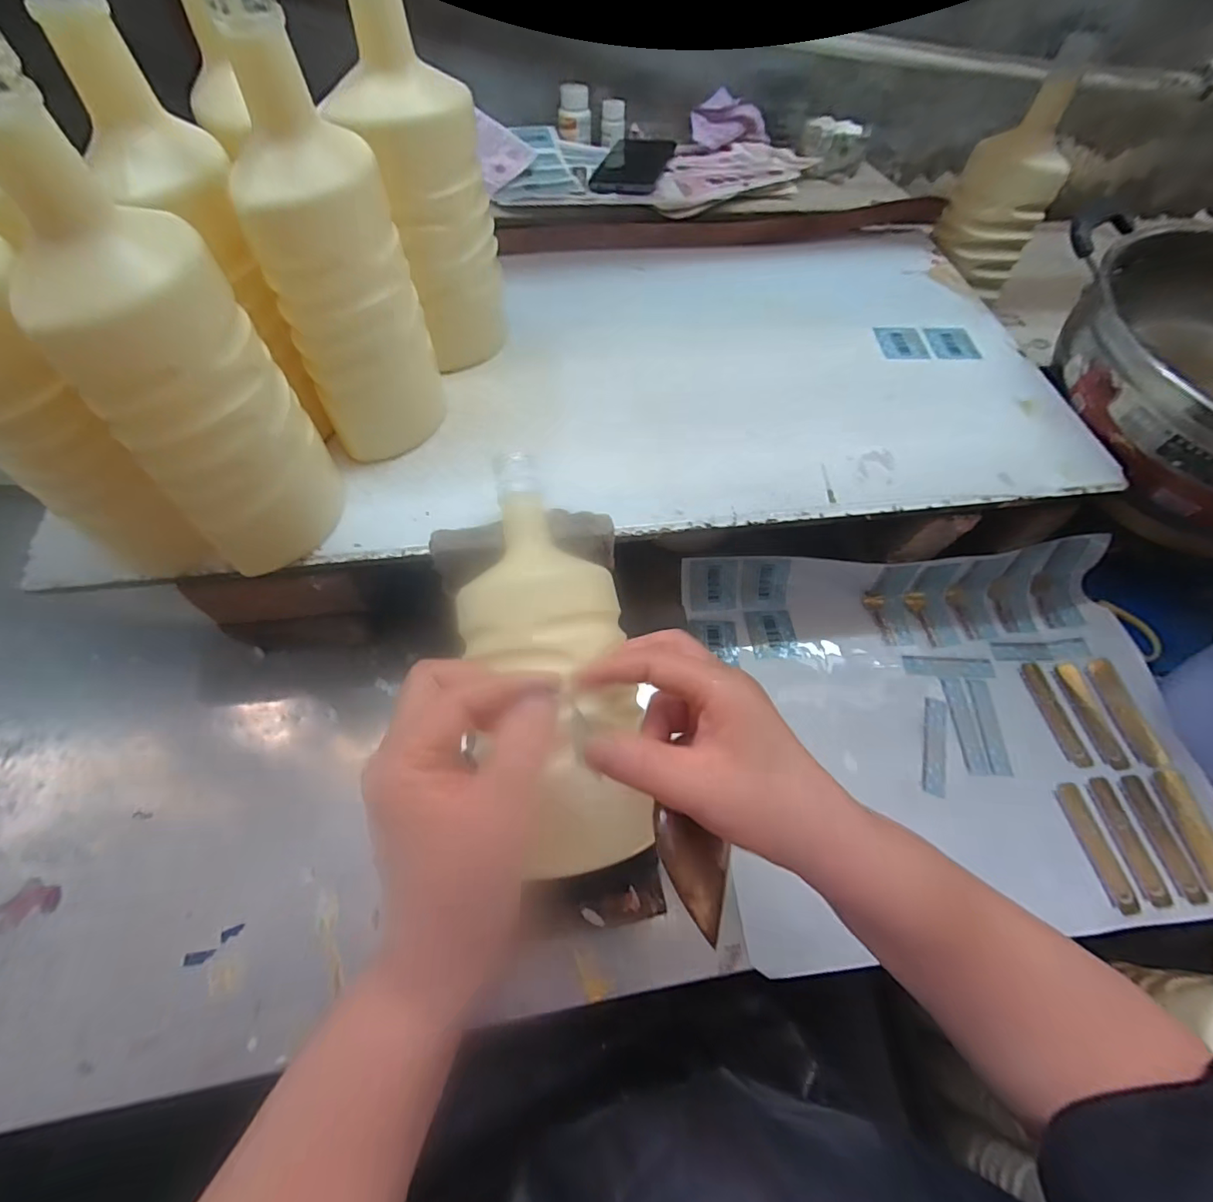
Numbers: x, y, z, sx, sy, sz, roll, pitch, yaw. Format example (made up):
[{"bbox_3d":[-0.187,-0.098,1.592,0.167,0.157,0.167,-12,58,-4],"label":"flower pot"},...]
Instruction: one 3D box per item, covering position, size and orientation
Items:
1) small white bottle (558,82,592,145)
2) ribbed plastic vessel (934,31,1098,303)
[{"bbox_3d":[-0.039,-0.609,0.669,0.041,0.050,0.032,2,64,-3],"label":"small white bottle"},{"bbox_3d":[0.418,-0.432,0.553,0.091,0.177,0.077,21,64,6],"label":"ribbed plastic vessel"}]

